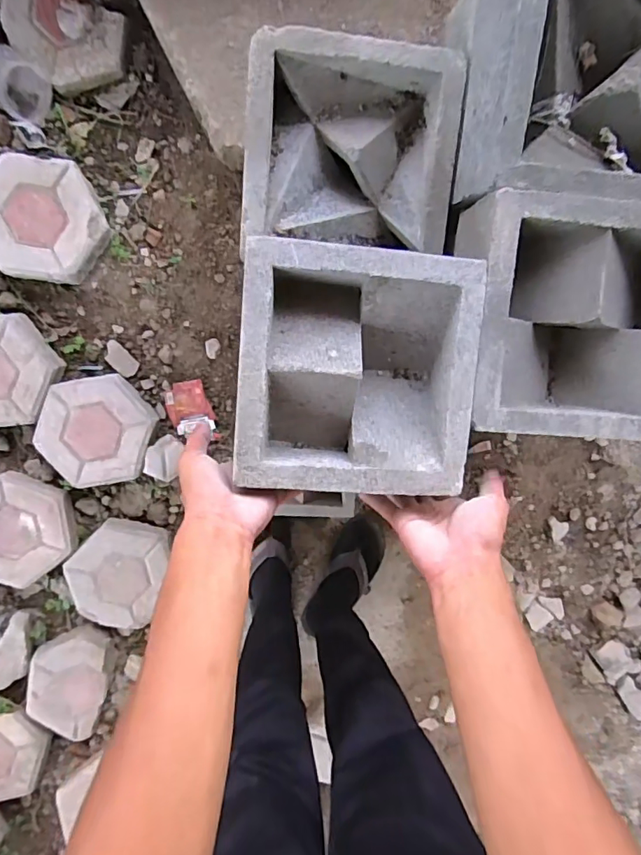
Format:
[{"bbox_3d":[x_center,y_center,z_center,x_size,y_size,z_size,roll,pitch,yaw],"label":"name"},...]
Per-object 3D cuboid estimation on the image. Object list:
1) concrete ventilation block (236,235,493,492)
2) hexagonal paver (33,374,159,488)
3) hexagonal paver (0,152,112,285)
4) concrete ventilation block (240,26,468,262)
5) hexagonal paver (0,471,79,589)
[{"bbox_3d":[0.025,-0.047,0.445,0.200,0.070,0.196,3,94,-8],"label":"concrete ventilation block"},{"bbox_3d":[-0.422,0.007,0.965,0.207,0.050,0.195,-9,96,-7],"label":"hexagonal paver"},{"bbox_3d":[-0.490,-0.365,0.901,0.199,0.057,0.207,-29,98,-5],"label":"hexagonal paver"},{"bbox_3d":[0.027,-0.262,0.498,0.200,0.076,0.183,4,98,-6],"label":"concrete ventilation block"},{"bbox_3d":[-0.585,0.199,0.988,0.215,0.051,0.210,15,92,-9],"label":"hexagonal paver"}]

